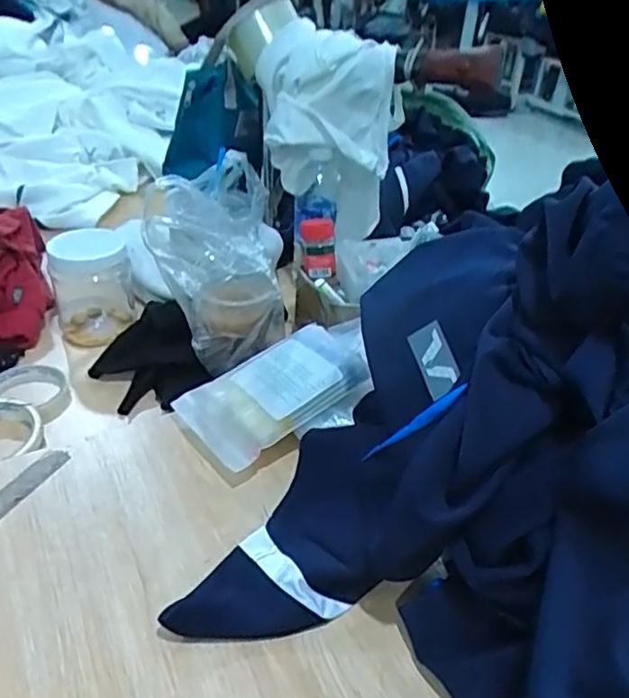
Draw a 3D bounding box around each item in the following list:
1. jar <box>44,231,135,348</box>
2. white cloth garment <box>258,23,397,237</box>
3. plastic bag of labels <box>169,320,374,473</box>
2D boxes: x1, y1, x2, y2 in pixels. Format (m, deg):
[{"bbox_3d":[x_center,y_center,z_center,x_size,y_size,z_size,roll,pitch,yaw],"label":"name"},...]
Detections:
[{"bbox_3d":[-0.286,-0.086,0.808,0.095,0.125,0.104,-7,36,-16],"label":"jar"},{"bbox_3d":[0.014,-0.285,0.869,0.180,0.264,0.093,12,35,11],"label":"white cloth garment"},{"bbox_3d":[-0.026,0.037,0.618,0.201,0.027,0.121,-25,46,-17],"label":"plastic bag of labels"}]

